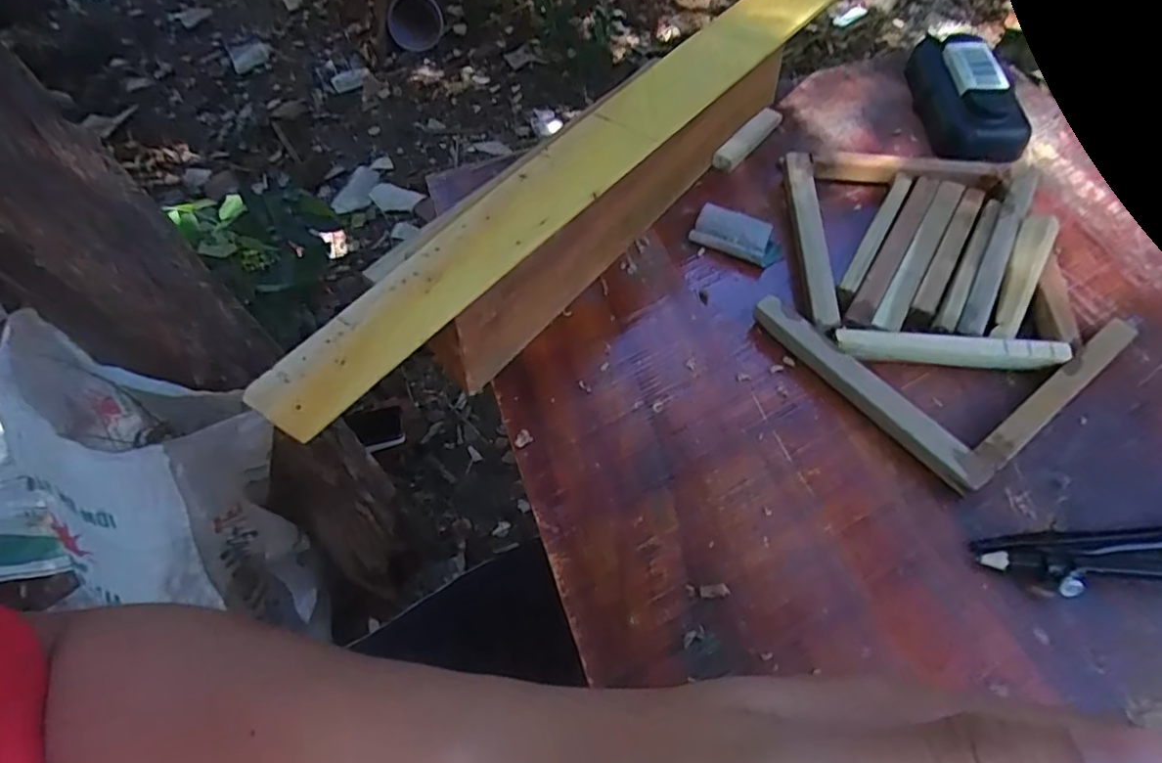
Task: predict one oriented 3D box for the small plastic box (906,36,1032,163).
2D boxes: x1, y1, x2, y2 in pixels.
[{"bbox_3d":[0.239,-0.174,0.384,0.047,0.029,0.114,3,54,6],"label":"small plastic box"}]

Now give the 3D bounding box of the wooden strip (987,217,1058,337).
[{"bbox_3d":[0.214,-0.050,0.301,0.013,0.008,0.070,22,77,19],"label":"wooden strip"}]

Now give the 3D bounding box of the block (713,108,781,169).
[{"bbox_3d":[0.105,-0.152,0.390,0.012,0.011,0.065,32,62,24],"label":"block"}]

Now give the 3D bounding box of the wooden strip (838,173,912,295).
[{"bbox_3d":[0.158,-0.078,0.336,0.009,0.011,0.106,25,59,20],"label":"wooden strip"}]

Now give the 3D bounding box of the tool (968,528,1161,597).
[{"bbox_3d":[0.208,0.067,0.237,0.107,0.011,0.025,-5,54,0],"label":"tool"}]

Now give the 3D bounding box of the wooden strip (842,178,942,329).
[{"bbox_3d":[0.165,-0.072,0.327,0.012,0.004,0.127,26,60,21],"label":"wooden strip"}]

